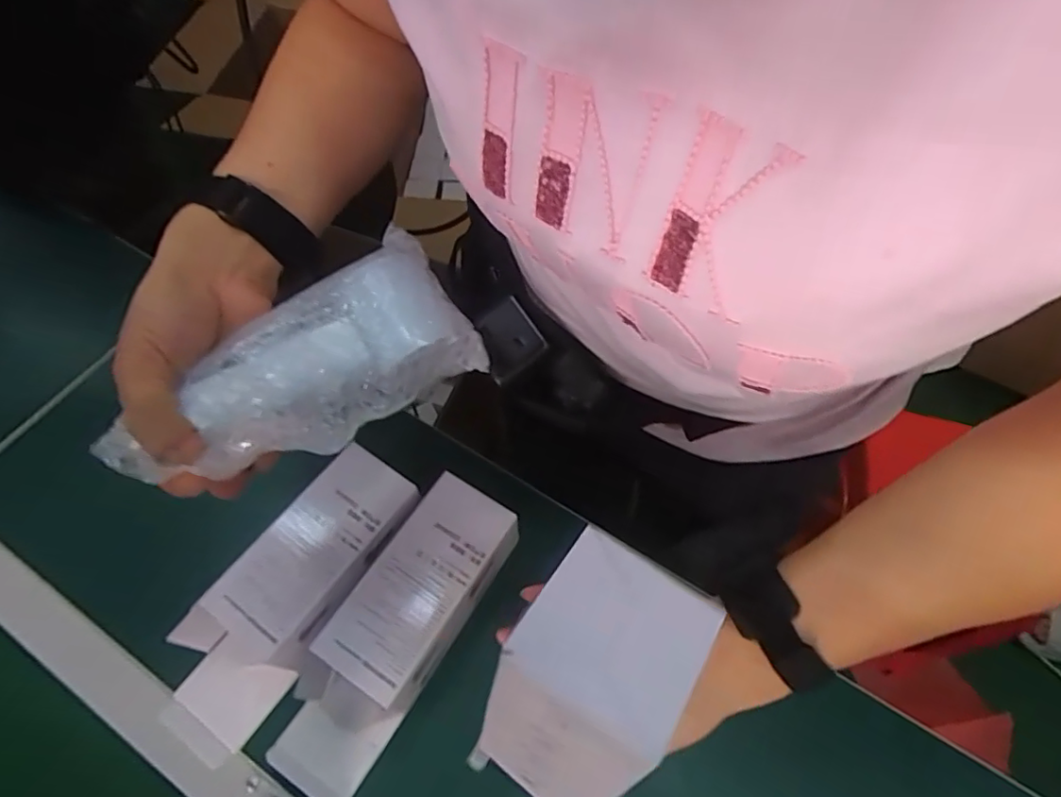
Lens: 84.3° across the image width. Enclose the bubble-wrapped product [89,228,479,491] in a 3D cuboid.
[{"bbox_3d":[-0.118,-0.014,0.301,0.180,0.051,0.072,-33,66,-22],"label":"bubble-wrapped product"}]

